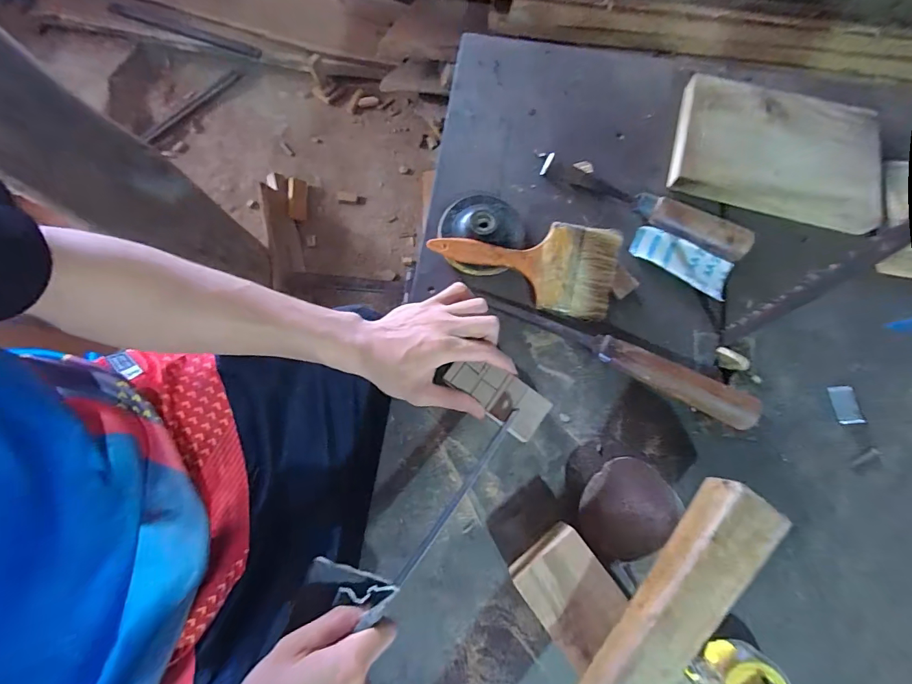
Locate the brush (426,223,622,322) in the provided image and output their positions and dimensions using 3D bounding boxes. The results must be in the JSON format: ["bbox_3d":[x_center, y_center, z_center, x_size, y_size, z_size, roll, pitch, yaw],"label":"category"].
[{"bbox_3d":[0.069,-0.079,0.418,0.185,0.026,0.086,8,76,2],"label":"brush"}]

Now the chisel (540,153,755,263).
[{"bbox_3d":[0.200,-0.150,0.436,0.224,0.037,0.022,30,78,7],"label":"chisel"}]

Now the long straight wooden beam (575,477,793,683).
[{"bbox_3d":[0.110,0.249,0.282,0.043,0.032,0.348,39,79,9],"label":"long straight wooden beam"}]

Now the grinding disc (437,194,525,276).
[{"bbox_3d":[0.029,-0.117,0.430,0.088,0.028,0.091,0,76,0],"label":"grinding disc"}]

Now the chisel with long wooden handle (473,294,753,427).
[{"bbox_3d":[0.153,0.012,0.398,0.269,0.030,0.030,25,77,6],"label":"chisel with long wooden handle"}]

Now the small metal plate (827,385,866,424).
[{"bbox_3d":[0.382,0.062,0.402,0.025,0.004,0.037,-7,76,-2],"label":"small metal plate"}]

